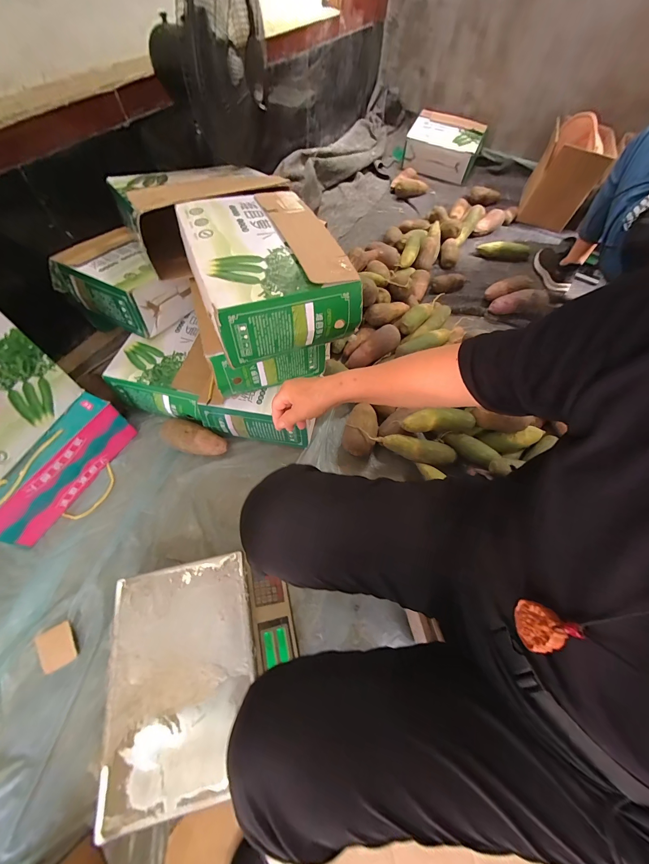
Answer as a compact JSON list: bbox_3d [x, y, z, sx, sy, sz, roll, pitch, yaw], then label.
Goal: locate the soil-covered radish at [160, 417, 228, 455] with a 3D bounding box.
[{"bbox_3d":[-0.333,0.020,0.792,0.164,0.064,0.076,16,61,6],"label":"soil-covered radish"}]

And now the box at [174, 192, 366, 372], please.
[{"bbox_3d":[-0.118,-0.331,0.620,0.246,0.116,0.352,-19,64,-14],"label":"box"}]

